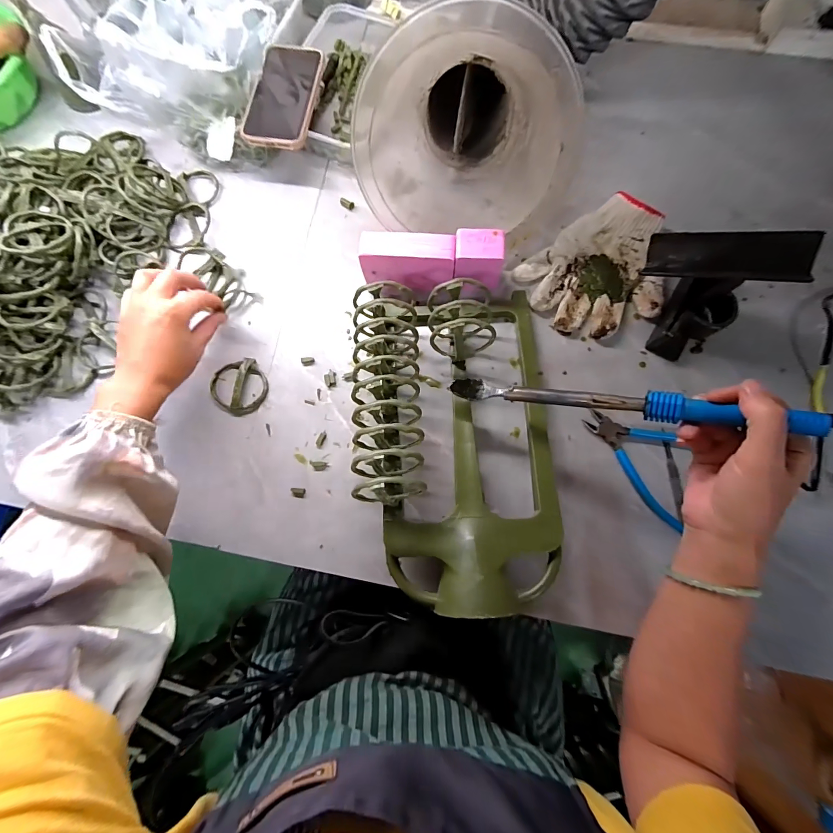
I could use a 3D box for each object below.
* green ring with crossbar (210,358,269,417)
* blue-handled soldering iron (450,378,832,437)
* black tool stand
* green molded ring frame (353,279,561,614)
[{"bbox_3d":[-0.214,-0.035,0.440,0.068,0.014,0.067,0,79,1],"label":"green ring with crossbar"},{"bbox_3d":[0.168,-0.011,0.325,0.286,0.021,0.022,8,78,28],"label":"blue-handled soldering iron"},{"bbox_3d":[0.298,-0.138,0.389,0.118,0.113,0.102,32,81,7],"label":"black tool stand"},{"bbox_3d":[0.042,0.019,0.377,0.197,0.098,0.321,-3,79,1],"label":"green molded ring frame"}]

